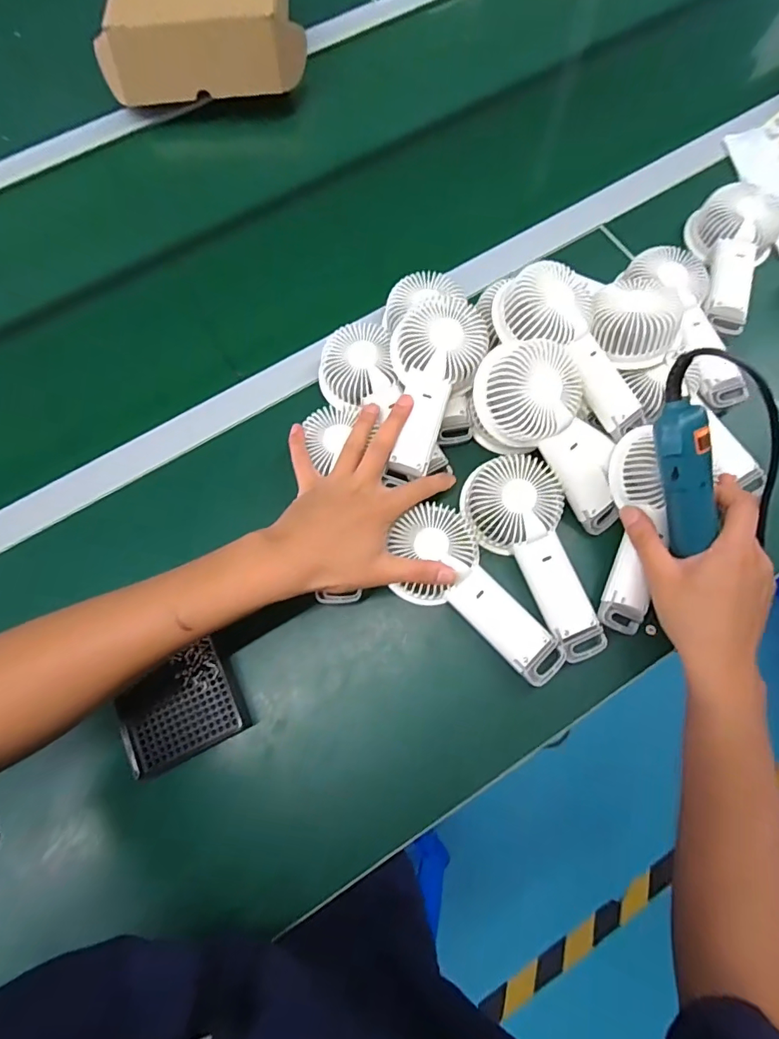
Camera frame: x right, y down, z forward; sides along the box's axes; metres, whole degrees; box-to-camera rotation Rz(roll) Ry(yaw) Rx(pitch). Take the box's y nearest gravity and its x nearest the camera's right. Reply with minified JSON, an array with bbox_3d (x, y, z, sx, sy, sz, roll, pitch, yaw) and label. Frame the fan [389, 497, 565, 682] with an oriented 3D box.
[{"bbox_3d":[0.069,0.065,0.407,0.082,0.032,0.172,-39,77,-9],"label":"fan"}]

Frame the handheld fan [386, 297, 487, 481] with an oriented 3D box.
[{"bbox_3d":[0.037,-0.123,0.435,0.080,0.039,0.176,11,86,5],"label":"handheld fan"}]

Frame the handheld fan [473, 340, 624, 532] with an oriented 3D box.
[{"bbox_3d":[0.153,-0.077,0.420,0.084,0.051,0.170,-45,107,-10],"label":"handheld fan"}]

